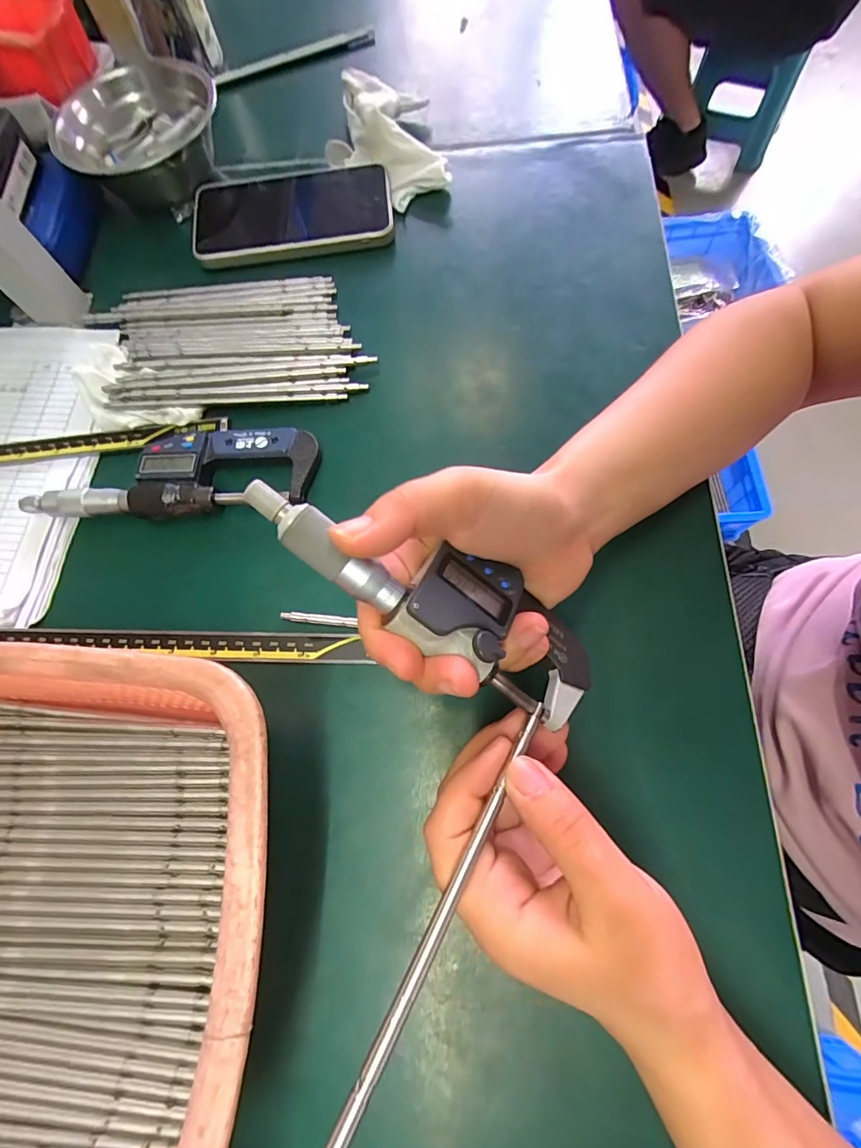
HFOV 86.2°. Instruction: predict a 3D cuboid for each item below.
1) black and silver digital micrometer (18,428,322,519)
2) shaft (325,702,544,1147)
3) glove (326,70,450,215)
[{"bbox_3d":[-0.160,-0.064,0.291,0.177,0.016,0.058,-2,71,4],"label":"black and silver digital micrometer"},{"bbox_3d":[0.003,0.115,0.154,0.005,0.007,0.161,29,63,11],"label":"shaft"},{"bbox_3d":[-0.042,-0.365,0.374,0.090,0.035,0.155,-12,71,0],"label":"glove"}]

